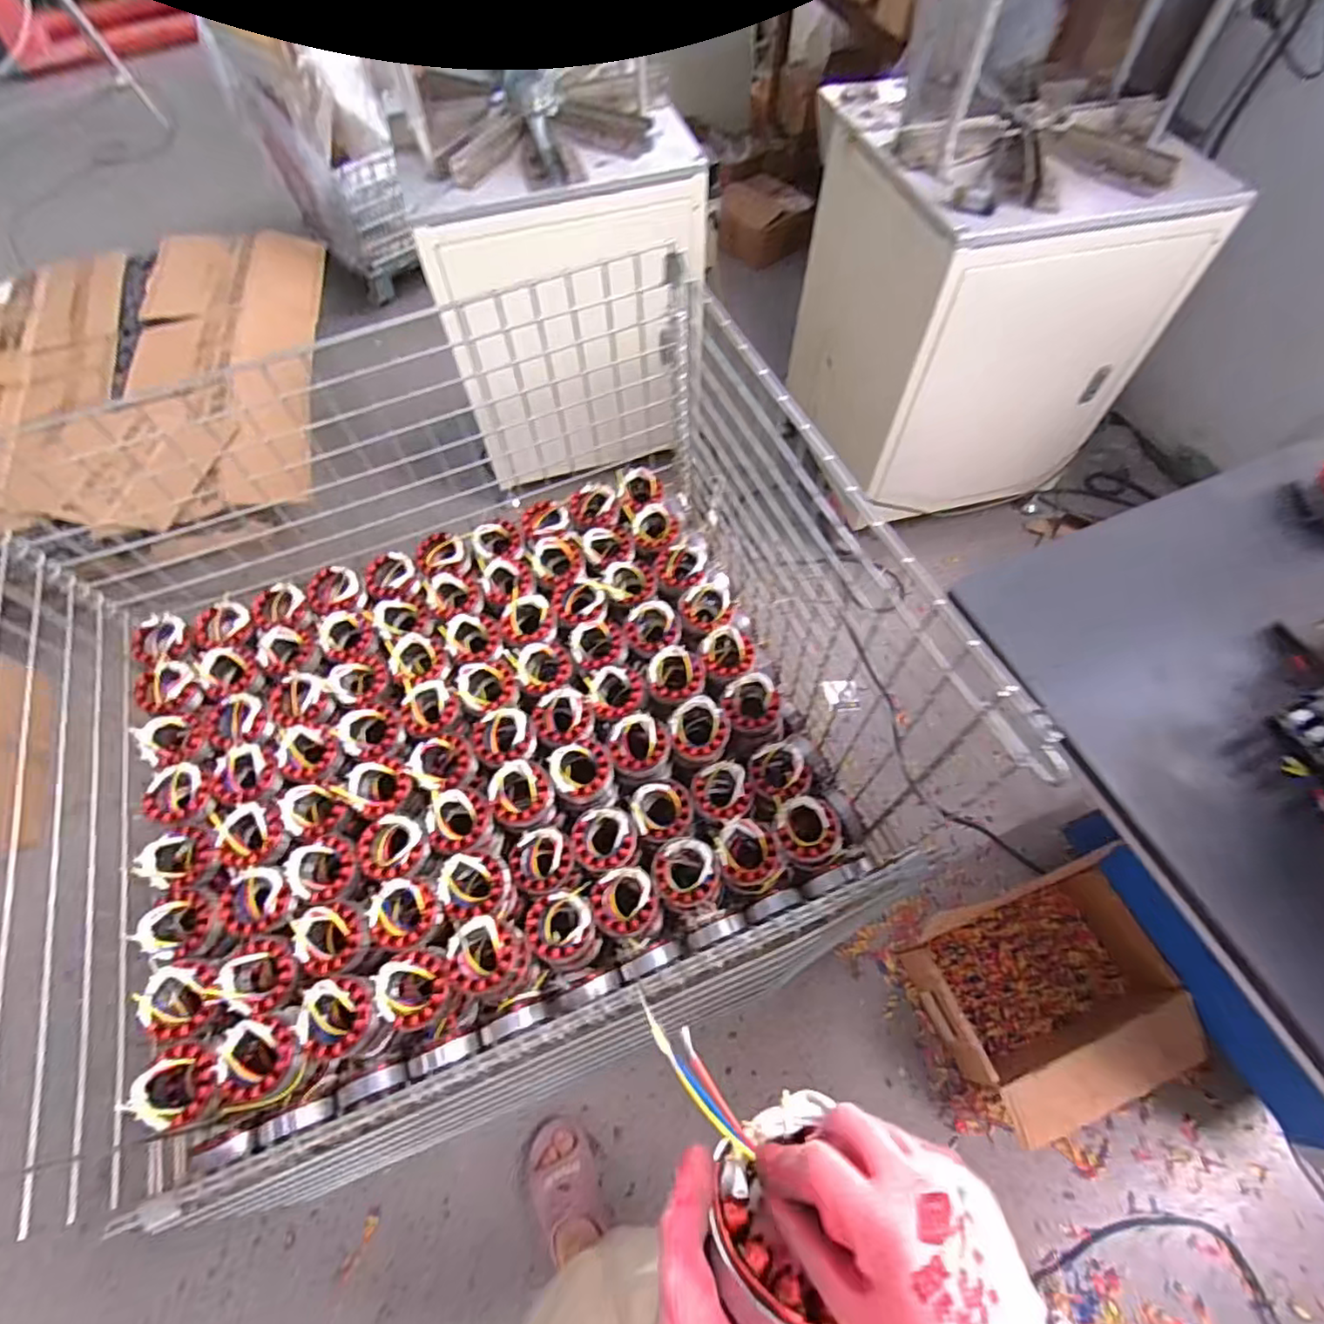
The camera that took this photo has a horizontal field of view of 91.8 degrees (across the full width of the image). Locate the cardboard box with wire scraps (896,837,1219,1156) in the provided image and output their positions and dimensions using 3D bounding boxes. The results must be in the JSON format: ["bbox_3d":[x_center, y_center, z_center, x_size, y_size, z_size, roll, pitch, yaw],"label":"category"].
[{"bbox_3d":[0.646,0.547,1.069,0.372,0.125,0.323,-16,62,-7],"label":"cardboard box with wire scraps"}]

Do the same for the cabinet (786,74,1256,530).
[{"bbox_3d":[0.632,-0.752,1.348,0.516,0.560,0.562,-16,62,-7],"label":"cabinet"}]

